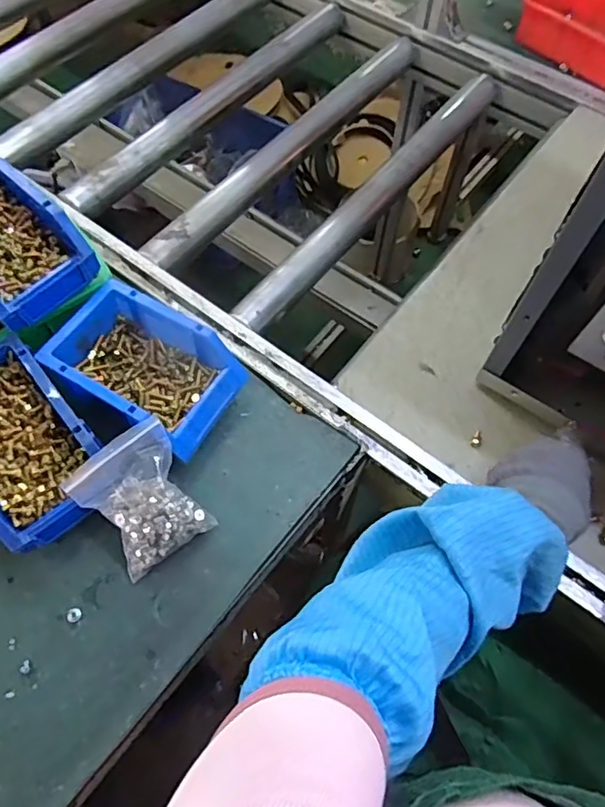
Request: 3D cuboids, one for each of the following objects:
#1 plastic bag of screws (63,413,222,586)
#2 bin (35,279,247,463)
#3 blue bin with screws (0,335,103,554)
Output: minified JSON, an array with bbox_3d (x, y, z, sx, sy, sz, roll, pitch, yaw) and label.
[{"bbox_3d":[-0.131,0.082,0.471,0.088,0.073,0.087,-37,70,-19],"label":"plastic bag of screws"},{"bbox_3d":[-0.147,-0.031,0.529,0.158,0.074,0.112,30,65,13],"label":"bin"},{"bbox_3d":[-0.246,0.036,0.491,0.101,0.076,0.166,-37,70,-19],"label":"blue bin with screws"}]

